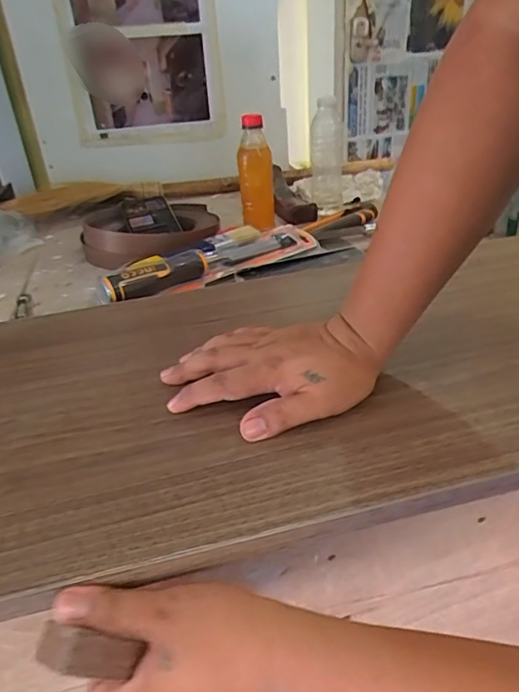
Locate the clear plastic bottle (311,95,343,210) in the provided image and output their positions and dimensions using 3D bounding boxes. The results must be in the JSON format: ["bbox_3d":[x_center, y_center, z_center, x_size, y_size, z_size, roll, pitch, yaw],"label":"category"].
[{"bbox_3d":[0.117,-0.330,0.870,0.049,0.166,0.064,3,32,12],"label":"clear plastic bottle"}]

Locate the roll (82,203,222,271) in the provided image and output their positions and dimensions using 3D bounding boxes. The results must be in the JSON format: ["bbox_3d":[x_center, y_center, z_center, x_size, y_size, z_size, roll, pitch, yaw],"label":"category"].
[{"bbox_3d":[-0.171,-0.188,0.816,0.200,0.053,0.232,-5,31,-1],"label":"roll"}]

